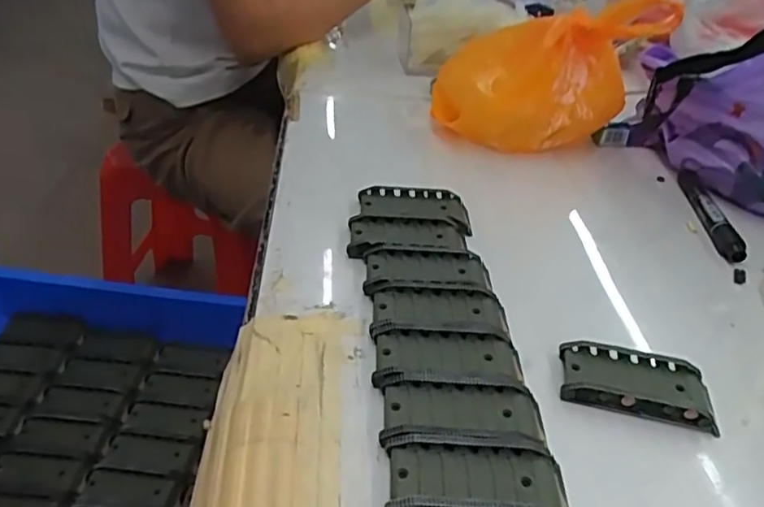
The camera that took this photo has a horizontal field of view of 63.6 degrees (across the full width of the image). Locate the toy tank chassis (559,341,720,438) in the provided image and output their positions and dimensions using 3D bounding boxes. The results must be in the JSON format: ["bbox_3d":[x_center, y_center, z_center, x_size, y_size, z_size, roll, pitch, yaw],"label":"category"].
[{"bbox_3d":[0.165,0.085,0.400,0.094,0.019,0.044,12,38,7],"label":"toy tank chassis"}]

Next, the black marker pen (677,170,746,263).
[{"bbox_3d":[0.312,-0.042,0.590,0.021,0.018,0.149,9,37,2],"label":"black marker pen"}]

